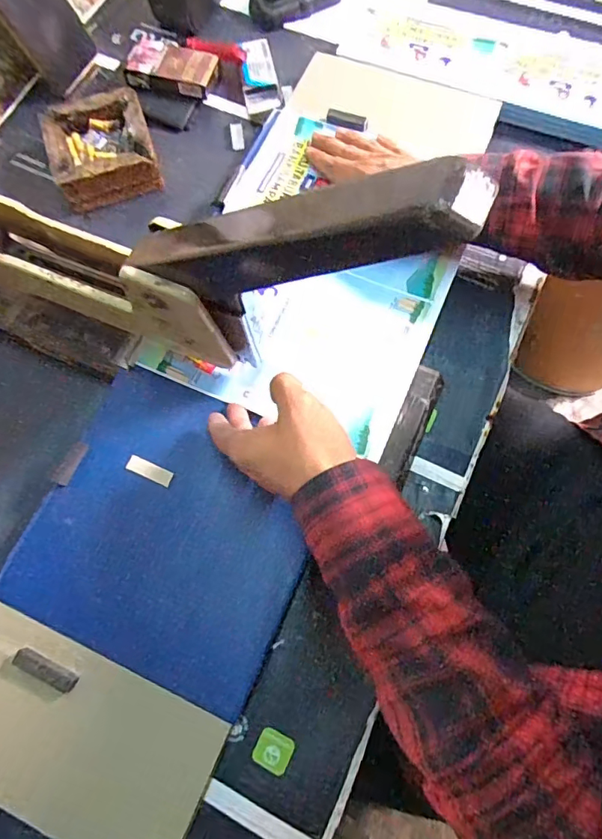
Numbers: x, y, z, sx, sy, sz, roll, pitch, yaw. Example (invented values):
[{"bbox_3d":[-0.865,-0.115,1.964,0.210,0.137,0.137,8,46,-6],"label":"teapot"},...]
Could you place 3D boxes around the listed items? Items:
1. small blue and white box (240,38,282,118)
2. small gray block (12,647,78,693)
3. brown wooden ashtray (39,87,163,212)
[{"bbox_3d":[-0.046,-0.373,0.541,0.037,0.017,0.092,-11,73,-2],"label":"small blue and white box"},{"bbox_3d":[-0.181,0.176,0.351,0.048,0.012,0.013,23,74,8],"label":"small gray block"},{"bbox_3d":[-0.198,-0.267,0.500,0.100,0.044,0.108,-19,73,-5],"label":"brown wooden ashtray"}]

